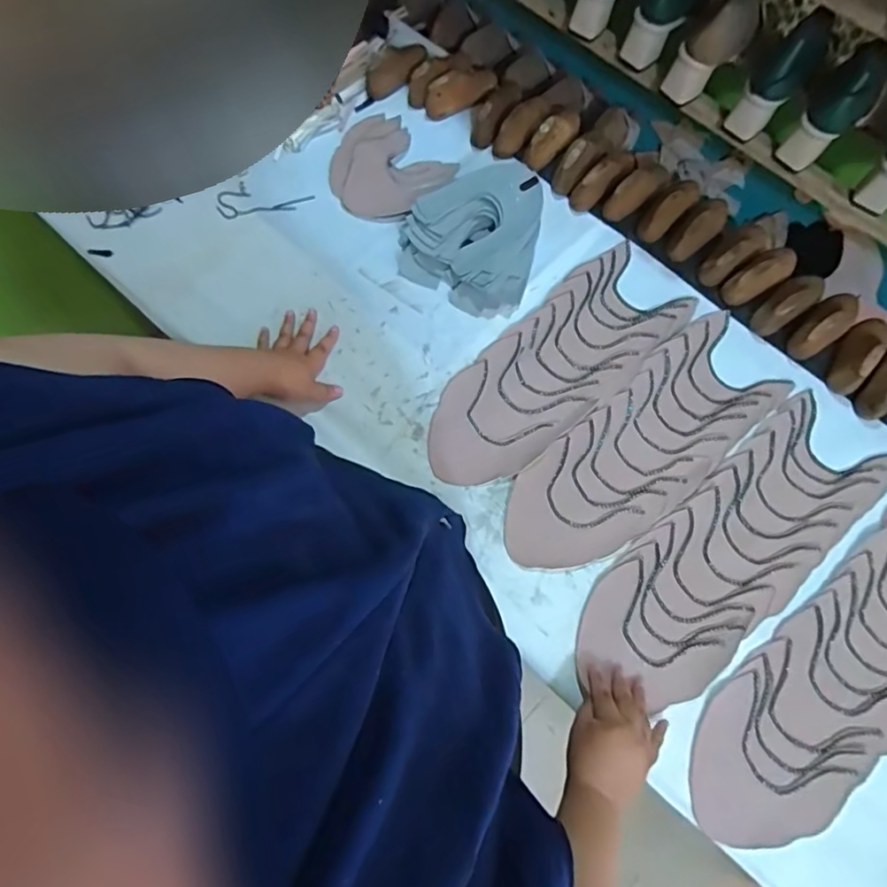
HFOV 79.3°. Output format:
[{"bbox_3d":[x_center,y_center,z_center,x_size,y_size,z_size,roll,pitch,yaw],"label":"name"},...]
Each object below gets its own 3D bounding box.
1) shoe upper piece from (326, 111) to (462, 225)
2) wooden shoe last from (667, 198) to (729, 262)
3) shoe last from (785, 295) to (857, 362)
[{"bbox_3d":[-0.096,-0.450,0.878,0.186,0.021,0.181,37,75,10],"label":"shoe upper piece"},{"bbox_3d":[0.397,-0.337,0.816,0.047,0.076,0.122,42,76,12],"label":"wooden shoe last"},{"bbox_3d":[0.551,-0.173,0.771,0.127,0.056,0.052,-42,77,-13],"label":"shoe last"}]

